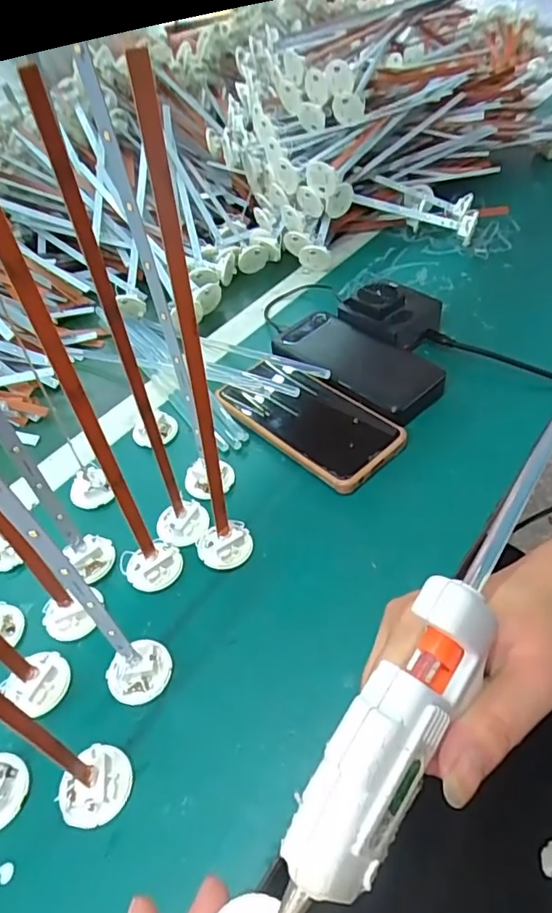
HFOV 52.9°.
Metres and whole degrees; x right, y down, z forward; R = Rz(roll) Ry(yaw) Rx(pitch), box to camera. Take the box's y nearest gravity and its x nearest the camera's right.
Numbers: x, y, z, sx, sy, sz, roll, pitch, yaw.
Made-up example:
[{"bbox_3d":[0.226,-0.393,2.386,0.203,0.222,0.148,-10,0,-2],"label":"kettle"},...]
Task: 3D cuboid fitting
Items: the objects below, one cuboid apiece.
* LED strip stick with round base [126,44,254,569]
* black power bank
[{"bbox_3d":[-0.042,-0.035,0.299,0.032,0.289,0.046,-11,46,-3],"label":"LED strip stick with round base"},{"bbox_3d":[0.071,-0.085,0.516,0.164,0.029,0.076,30,57,31],"label":"black power bank"}]

